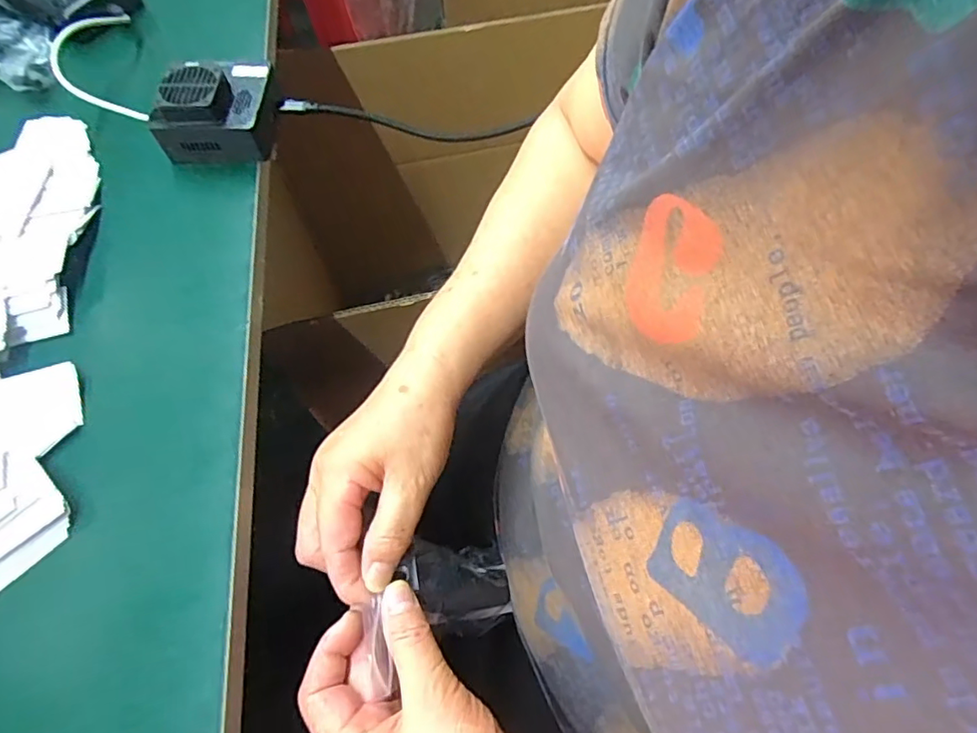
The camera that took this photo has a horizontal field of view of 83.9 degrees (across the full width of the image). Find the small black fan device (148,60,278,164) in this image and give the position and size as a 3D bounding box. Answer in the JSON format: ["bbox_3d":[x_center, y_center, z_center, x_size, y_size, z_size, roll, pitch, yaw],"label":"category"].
[{"bbox_3d":[-0.194,-0.187,0.395,0.079,0.053,0.064,-1,65,0],"label":"small black fan device"}]

